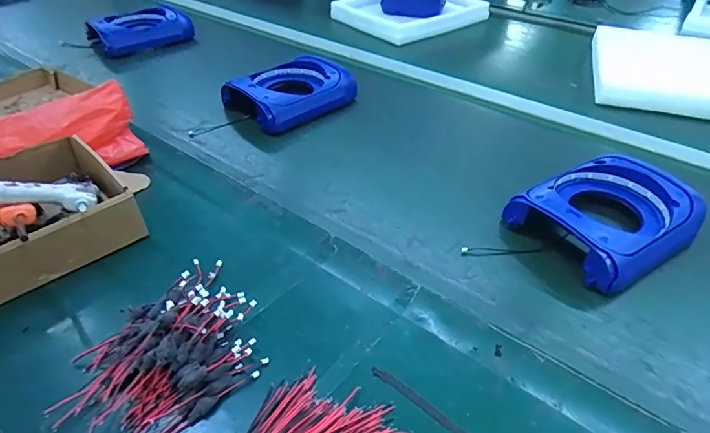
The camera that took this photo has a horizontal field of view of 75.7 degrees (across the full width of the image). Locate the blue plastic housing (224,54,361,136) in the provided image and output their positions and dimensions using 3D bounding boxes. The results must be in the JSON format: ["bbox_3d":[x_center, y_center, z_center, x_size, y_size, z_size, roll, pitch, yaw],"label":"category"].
[{"bbox_3d":[-0.124,-0.249,0.896,0.238,0.071,0.161,-33,52,-32],"label":"blue plastic housing"}]

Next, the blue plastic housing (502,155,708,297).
[{"bbox_3d":[0.337,-0.005,0.609,0.208,0.062,0.167,-22,47,-23],"label":"blue plastic housing"}]

